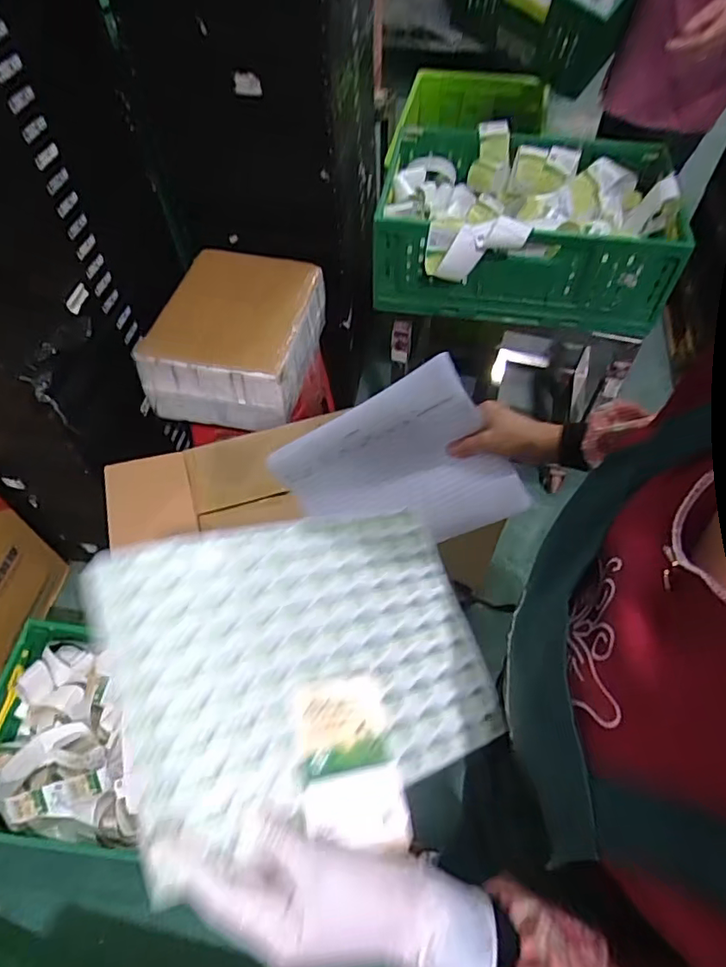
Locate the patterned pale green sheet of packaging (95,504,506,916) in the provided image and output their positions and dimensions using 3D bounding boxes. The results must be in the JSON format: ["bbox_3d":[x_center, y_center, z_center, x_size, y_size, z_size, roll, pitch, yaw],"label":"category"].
[{"bbox_3d":[-0.034,0.120,0.397,0.266,0.020,0.196,-7,66,-33],"label":"patterned pale green sheet of packaging"}]

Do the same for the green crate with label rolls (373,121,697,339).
[{"bbox_3d":[0.344,-0.557,1.191,0.579,0.225,0.423,8,56,6],"label":"green crate with label rolls"}]

